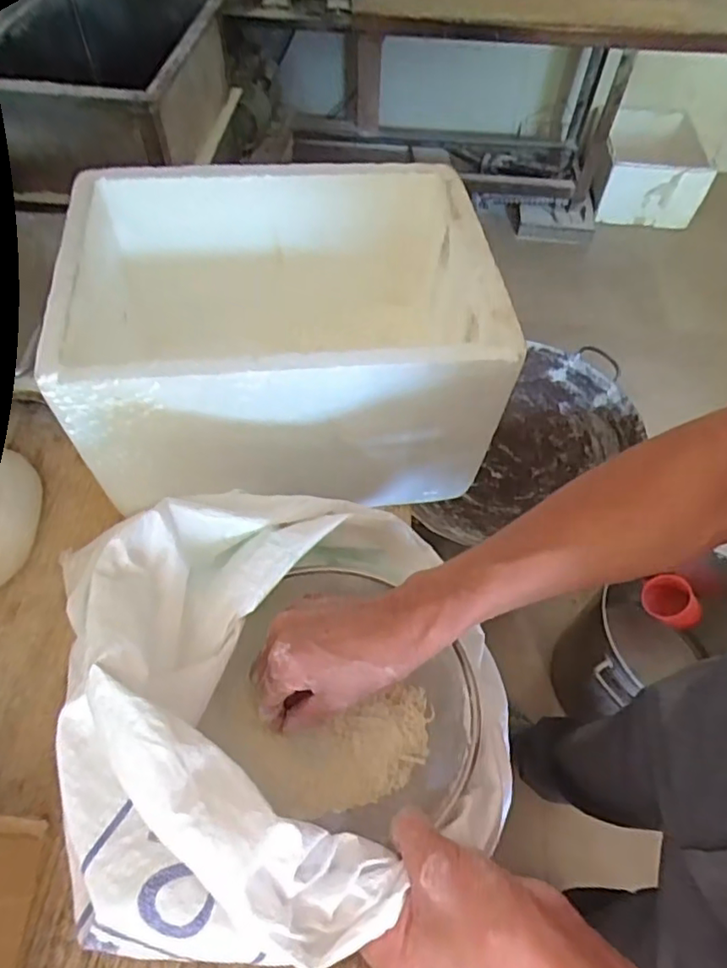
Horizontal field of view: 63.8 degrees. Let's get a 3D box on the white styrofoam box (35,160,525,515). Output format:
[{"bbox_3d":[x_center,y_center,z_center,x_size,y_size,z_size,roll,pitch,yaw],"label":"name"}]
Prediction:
[{"bbox_3d":[-0.101,-0.178,0.733,0.489,0.259,0.360,-5,57,-5],"label":"white styrofoam box"}]

